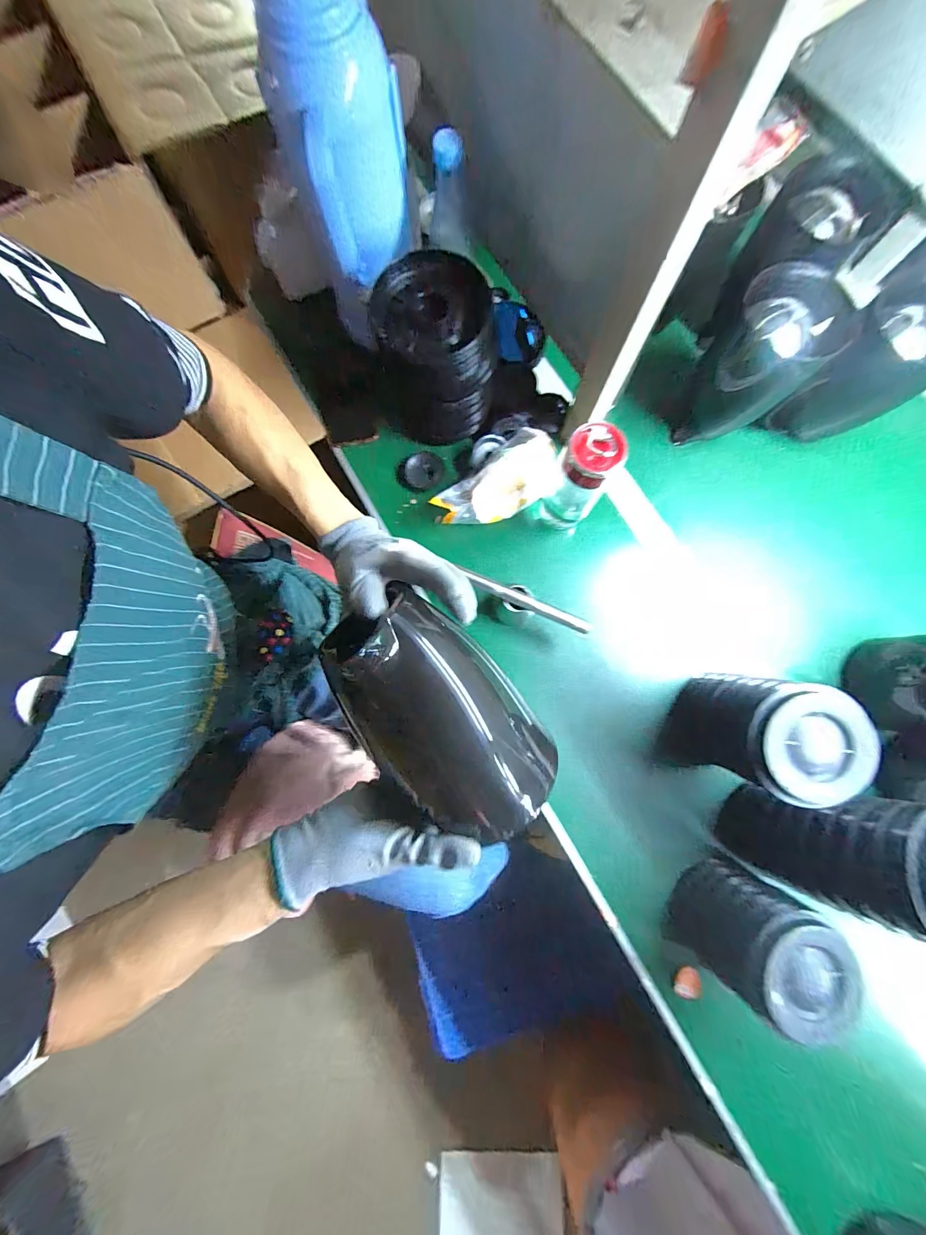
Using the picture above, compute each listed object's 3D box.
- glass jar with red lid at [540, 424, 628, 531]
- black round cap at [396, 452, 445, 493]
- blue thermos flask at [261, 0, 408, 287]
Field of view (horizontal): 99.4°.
[{"bbox_3d":[0.149,-0.172,0.514,0.061,0.184,0.063,0,80,-1],"label":"glass jar with red lid"},{"bbox_3d":[-0.063,-0.219,0.594,0.068,0.018,0.056,-32,82,-6],"label":"black round cap"},{"bbox_3d":[-0.120,-0.494,0.396,0.123,0.219,0.101,-16,80,-3],"label":"blue thermos flask"}]

